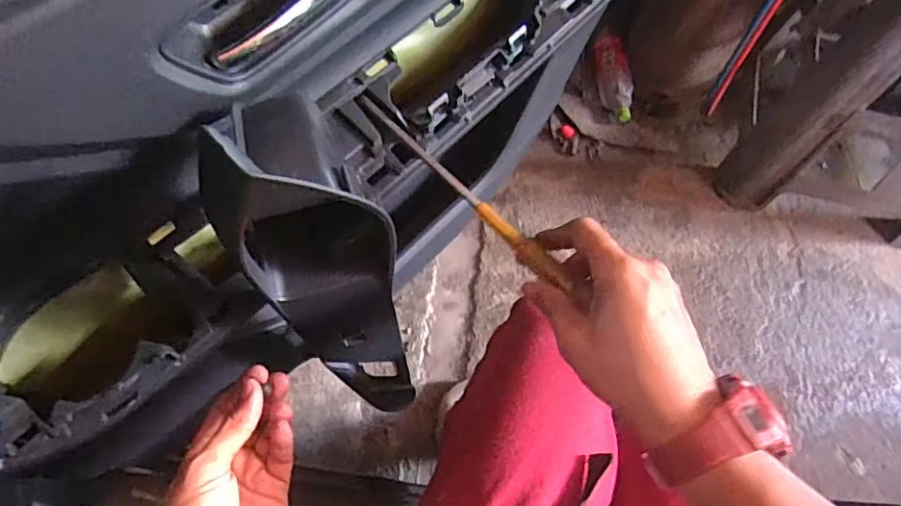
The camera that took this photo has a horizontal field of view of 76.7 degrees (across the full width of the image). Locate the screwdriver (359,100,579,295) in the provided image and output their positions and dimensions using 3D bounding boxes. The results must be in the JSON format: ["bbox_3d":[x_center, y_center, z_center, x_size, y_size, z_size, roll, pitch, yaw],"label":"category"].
[{"bbox_3d":[0.010,-0.050,0.442,0.017,0.021,0.219,-40,72,-17],"label":"screwdriver"}]

